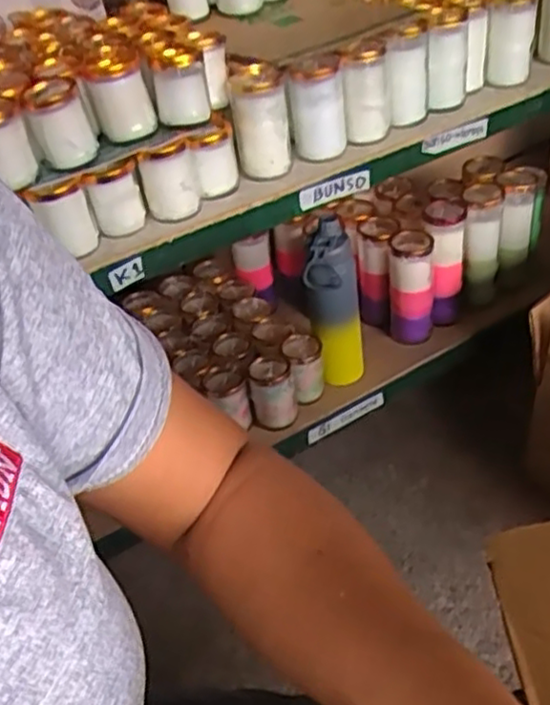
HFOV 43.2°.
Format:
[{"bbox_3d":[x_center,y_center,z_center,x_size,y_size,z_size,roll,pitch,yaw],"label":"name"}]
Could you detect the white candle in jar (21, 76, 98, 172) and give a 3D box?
[{"bbox_3d":[-0.226,-0.240,0.733,0.059,0.075,0.062,-20,41,-14],"label":"white candle in jar"}]

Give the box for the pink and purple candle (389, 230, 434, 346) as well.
[{"bbox_3d":[0.234,-0.109,1.191,0.073,0.176,0.091,2,41,12],"label":"pink and purple candle"}]

